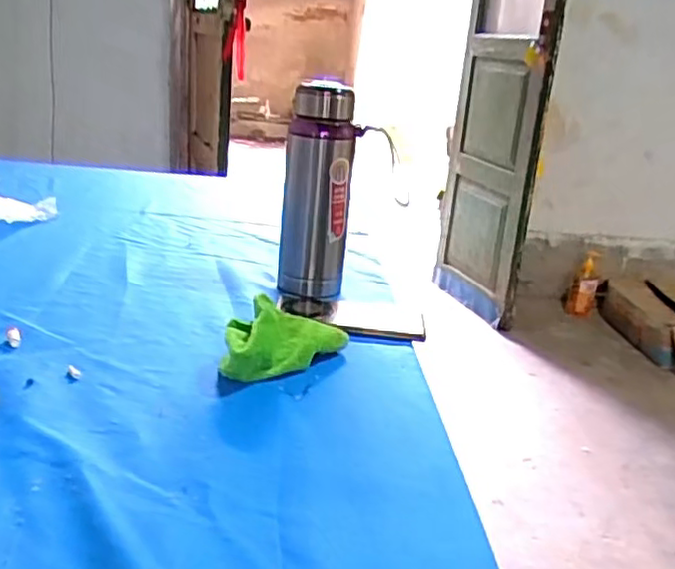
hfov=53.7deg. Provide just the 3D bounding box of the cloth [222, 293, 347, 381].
[{"bbox_3d":[-0.048,0.047,0.601,0.056,0.057,0.146,21,23,35],"label":"cloth"}]

